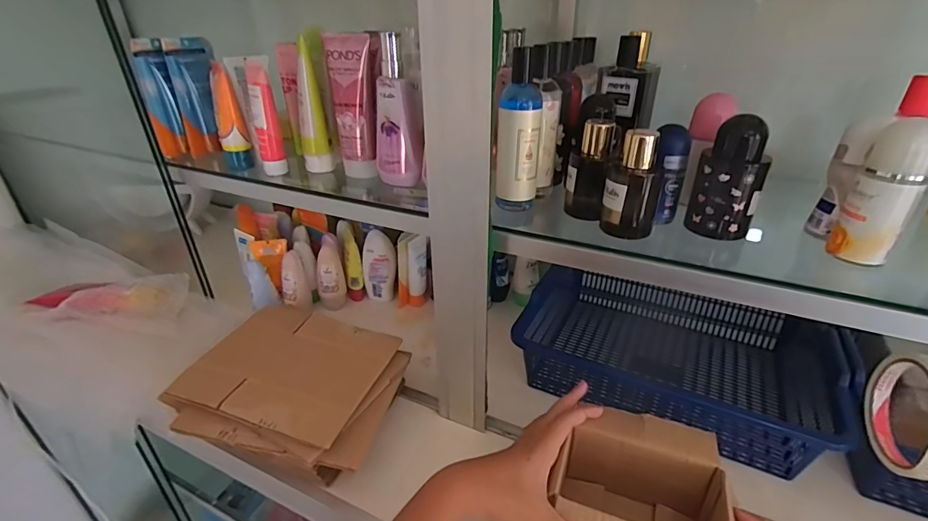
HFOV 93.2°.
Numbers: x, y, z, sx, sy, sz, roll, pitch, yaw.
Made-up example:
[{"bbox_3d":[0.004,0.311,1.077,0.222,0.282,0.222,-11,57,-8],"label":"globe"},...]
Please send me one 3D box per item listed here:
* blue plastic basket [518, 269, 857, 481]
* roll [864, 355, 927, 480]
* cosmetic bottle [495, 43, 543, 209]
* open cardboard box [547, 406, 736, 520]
[{"bbox_3d":[0.279,0.094,0.599,0.334,0.099,0.289,15,35,25],"label":"blue plastic basket"},{"bbox_3d":[0.342,0.113,0.335,0.014,0.088,0.087,9,33,16],"label":"roll"},{"bbox_3d":[0.052,-0.115,0.418,0.038,0.148,0.030,7,32,13],"label":"cosmetic bottle"},{"bbox_3d":[0.153,0.218,0.392,0.130,0.079,0.145,13,34,22],"label":"open cardboard box"}]

